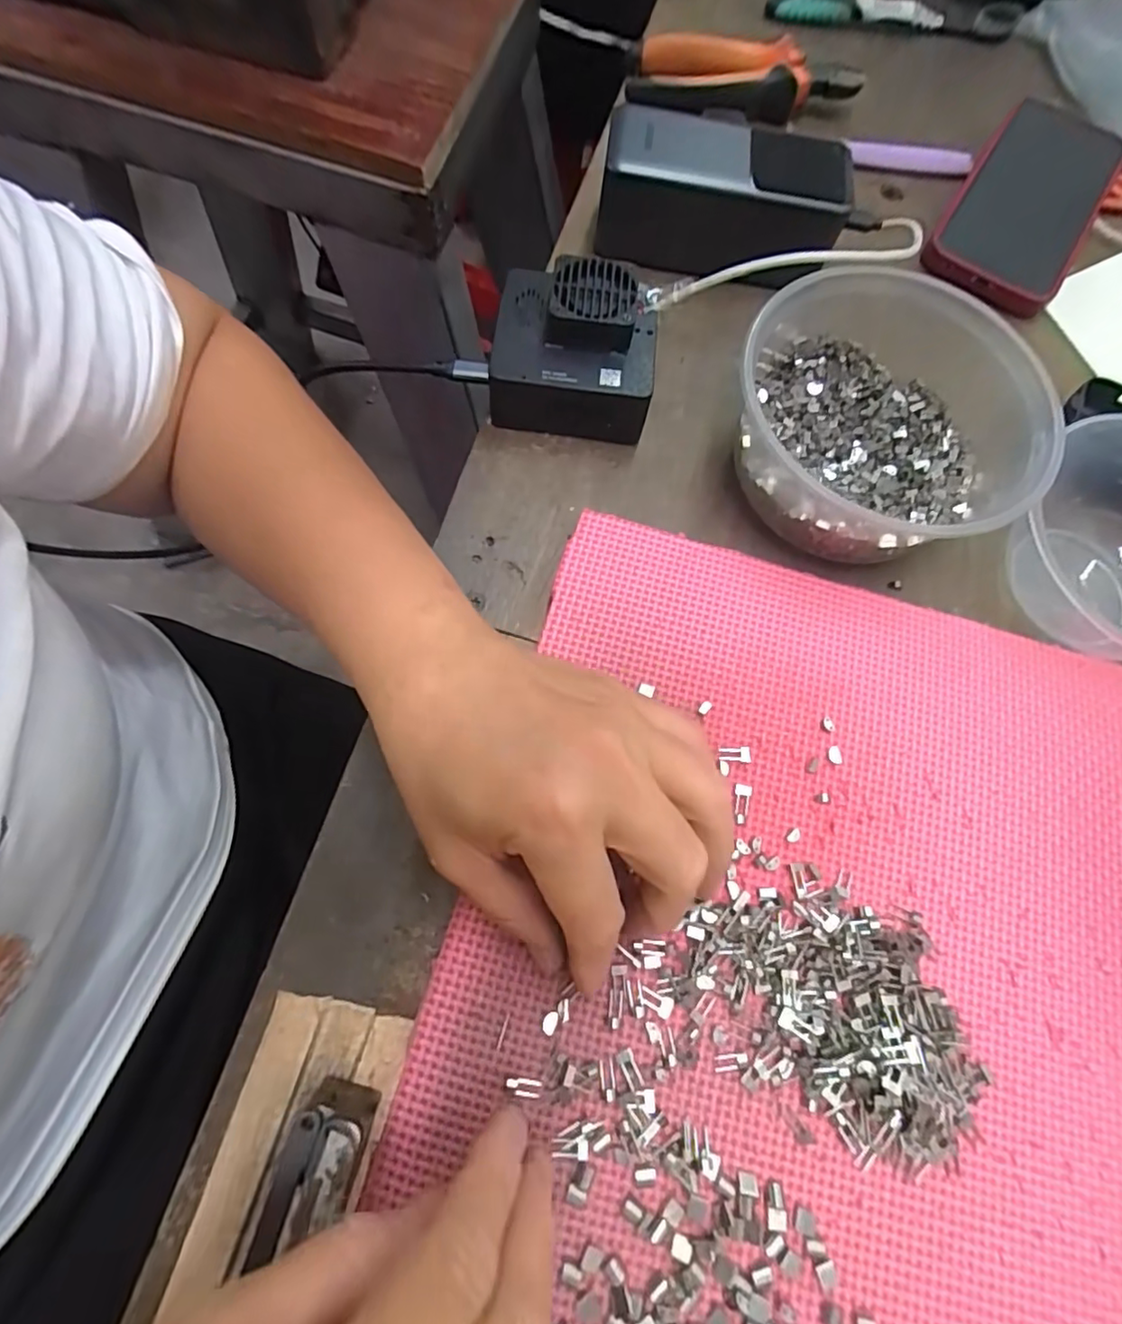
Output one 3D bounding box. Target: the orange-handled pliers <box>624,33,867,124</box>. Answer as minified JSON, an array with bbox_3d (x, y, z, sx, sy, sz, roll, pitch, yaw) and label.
[{"bbox_3d":[0.121,-0.388,0.394,0.150,0.028,0.065,4,69,-1],"label":"orange-handled pliers"}]

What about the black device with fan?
[{"bbox_3d":[0.007,-0.153,0.295,0.076,0.051,0.063,6,72,-2],"label":"black device with fan"}]

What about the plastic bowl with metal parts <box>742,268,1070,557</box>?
[{"bbox_3d":[0.147,-0.112,0.283,0.132,0.063,0.134,1,72,-3],"label":"plastic bowl with metal parts"}]

